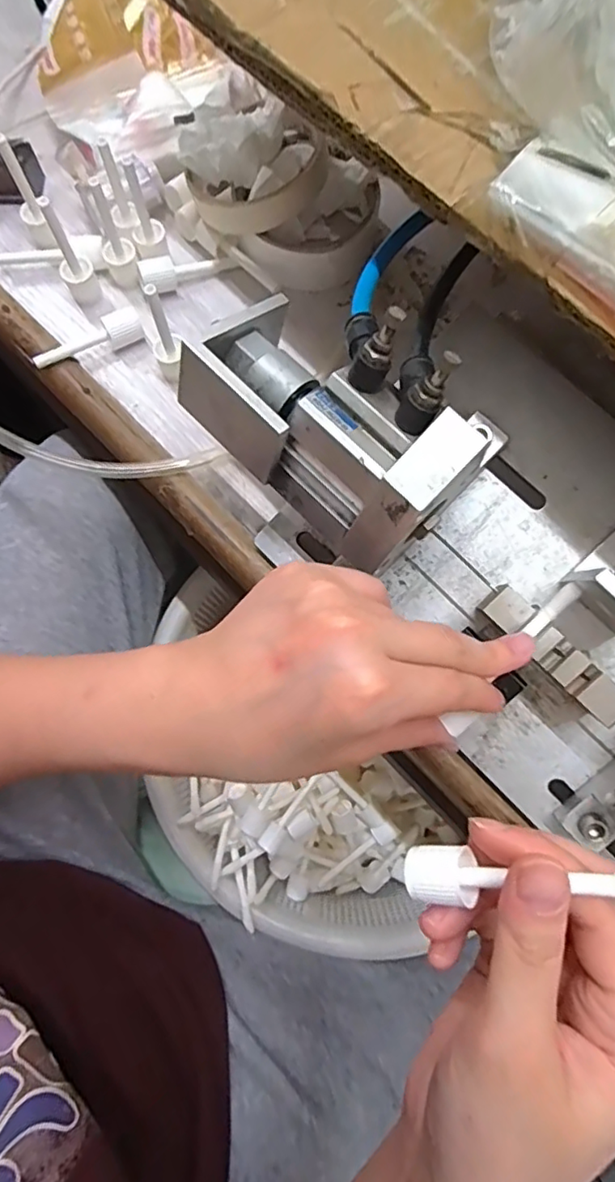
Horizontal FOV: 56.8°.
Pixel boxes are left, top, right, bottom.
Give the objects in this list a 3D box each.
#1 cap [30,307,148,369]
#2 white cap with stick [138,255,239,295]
[{"bbox_3d":[-0.128,-0.147,0.335,0.065,0.014,0.015,-24,79,-5],"label":"cap"},{"bbox_3d":[-0.072,-0.196,0.346,0.058,0.014,0.015,-21,78,-18],"label":"white cap with stick"}]

